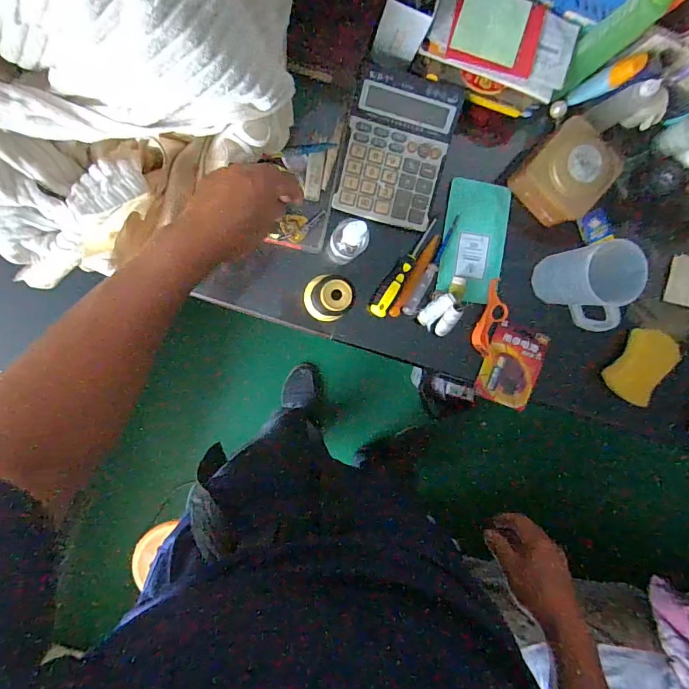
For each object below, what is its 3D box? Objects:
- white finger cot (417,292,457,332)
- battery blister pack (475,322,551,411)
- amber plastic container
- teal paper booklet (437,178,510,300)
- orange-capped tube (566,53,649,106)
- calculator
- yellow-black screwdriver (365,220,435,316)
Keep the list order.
[{"bbox_3d":[0.124,-0.045,0.563,0.024,0.017,0.054,43,112,-8],"label":"white finger cot"},{"bbox_3d":[0.237,0.030,0.592,0.080,0.010,0.112,19,92,-8],"label":"battery blister pack"},{"bbox_3d":[0.286,-0.220,0.550,0.099,0.070,0.099,41,89,-8],"label":"amber plastic container"},{"bbox_3d":[0.179,-0.138,0.578,0.086,0.012,0.156,6,94,-8],"label":"teal paper booklet"},{"bbox_3d":[0.317,-0.320,0.521,0.024,0.094,0.025,-22,98,-29],"label":"orange-capped tube"},{"bbox_3d":[0.066,-0.244,0.535,0.127,0.039,0.166,12,93,-8],"label":"calculator"},{"bbox_3d":[0.075,-0.102,0.559,0.024,0.024,0.145,29,91,-8],"label":"yellow-black screwdriver"}]

